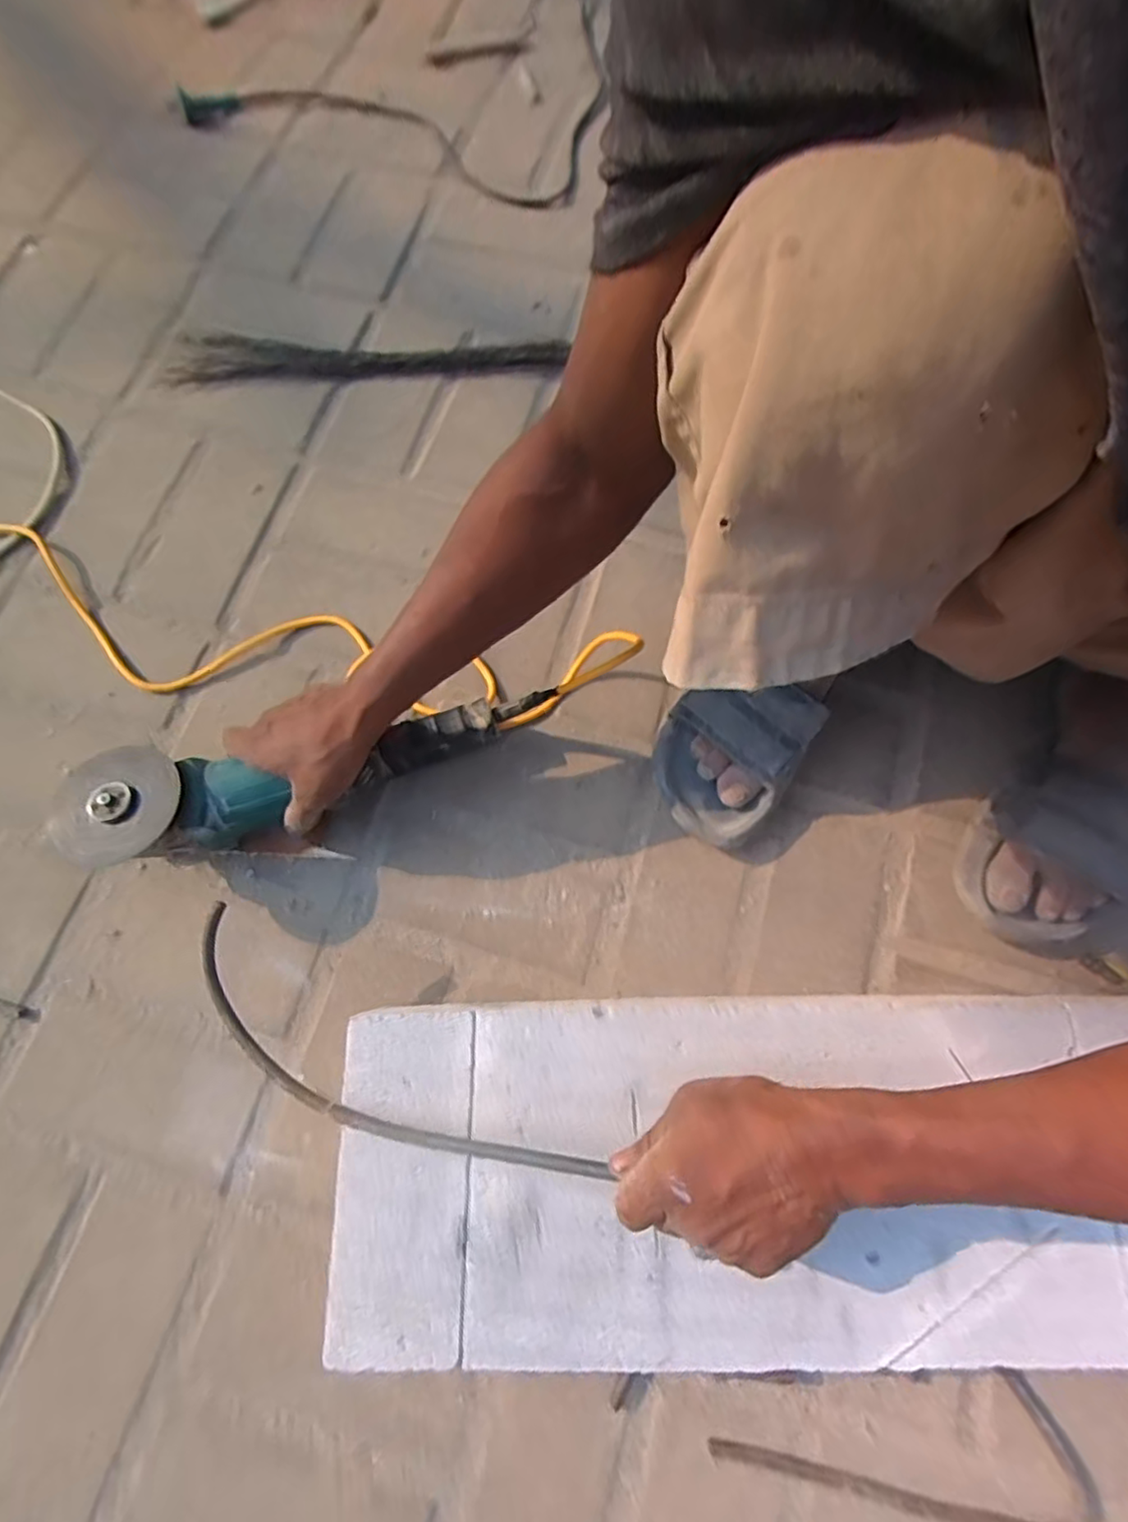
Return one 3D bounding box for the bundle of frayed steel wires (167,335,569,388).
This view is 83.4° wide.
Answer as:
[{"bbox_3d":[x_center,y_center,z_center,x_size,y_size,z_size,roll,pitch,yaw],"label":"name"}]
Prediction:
[{"bbox_3d":[-0.218,-0.445,0.709,0.423,0.030,0.052,-3,72,-2],"label":"bundle of frayed steel wires"}]

